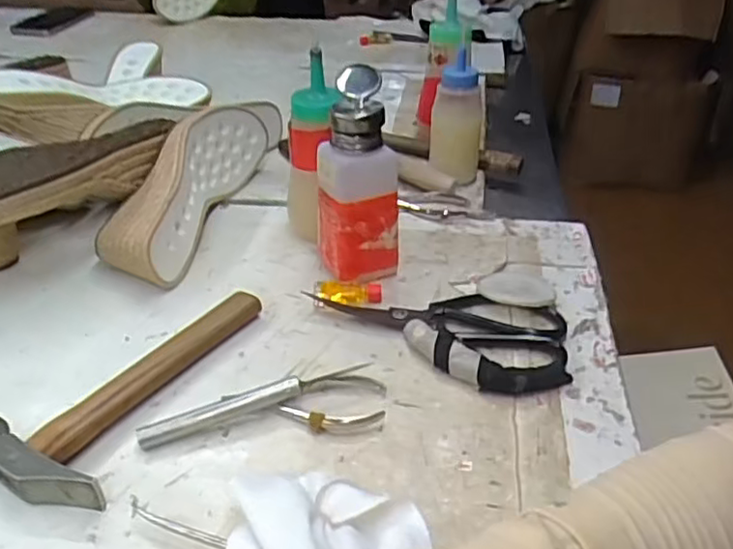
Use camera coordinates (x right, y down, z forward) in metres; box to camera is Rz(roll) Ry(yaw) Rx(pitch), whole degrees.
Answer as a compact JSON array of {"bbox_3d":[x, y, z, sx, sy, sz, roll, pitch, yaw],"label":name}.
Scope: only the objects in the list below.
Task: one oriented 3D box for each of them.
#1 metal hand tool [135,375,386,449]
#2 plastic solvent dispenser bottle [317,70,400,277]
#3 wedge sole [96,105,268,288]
[{"bbox_3d":[-0.063,0.081,0.414,0.147,0.019,0.040,-5,34,-6],"label":"metal hand tool"},{"bbox_3d":[-0.006,-0.071,0.523,0.062,0.150,0.075,0,33,0],"label":"plastic solvent dispenser bottle"},{"bbox_3d":[-0.164,-0.088,0.611,0.073,0.082,0.245,6,34,10],"label":"wedge sole"}]

